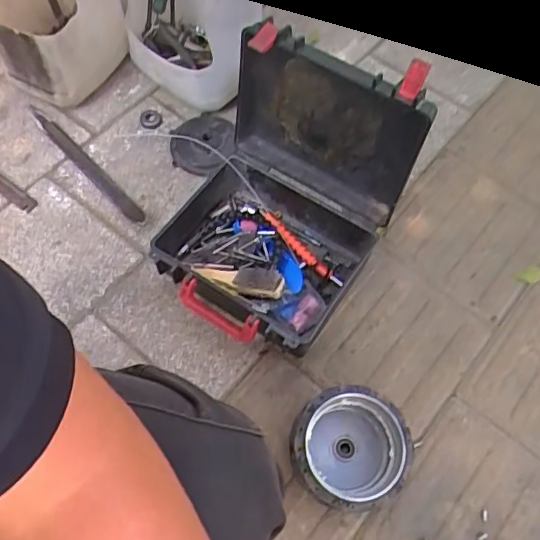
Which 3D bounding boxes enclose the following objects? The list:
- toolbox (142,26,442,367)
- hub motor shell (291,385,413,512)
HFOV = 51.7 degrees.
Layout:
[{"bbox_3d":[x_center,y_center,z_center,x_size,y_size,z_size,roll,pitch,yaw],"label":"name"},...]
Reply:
[{"bbox_3d":[0.008,-0.093,0.773,0.291,0.325,0.304,29,67,11],"label":"toolbox"},{"bbox_3d":[0.103,0.236,0.735,0.145,0.076,0.145,1,65,-2],"label":"hub motor shell"}]

